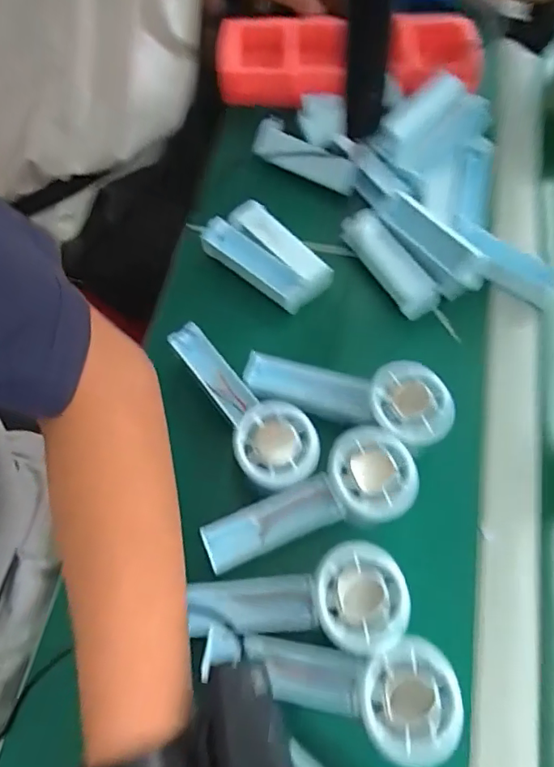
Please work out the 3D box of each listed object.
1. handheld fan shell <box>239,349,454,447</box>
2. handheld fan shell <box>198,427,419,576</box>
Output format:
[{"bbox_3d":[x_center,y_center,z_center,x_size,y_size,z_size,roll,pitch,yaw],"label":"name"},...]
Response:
[{"bbox_3d":[0.050,0.005,0.396,0.157,0.037,0.055,10,66,20],"label":"handheld fan shell"},{"bbox_3d":[0.023,0.084,0.362,0.151,0.030,0.058,-27,68,4],"label":"handheld fan shell"}]

